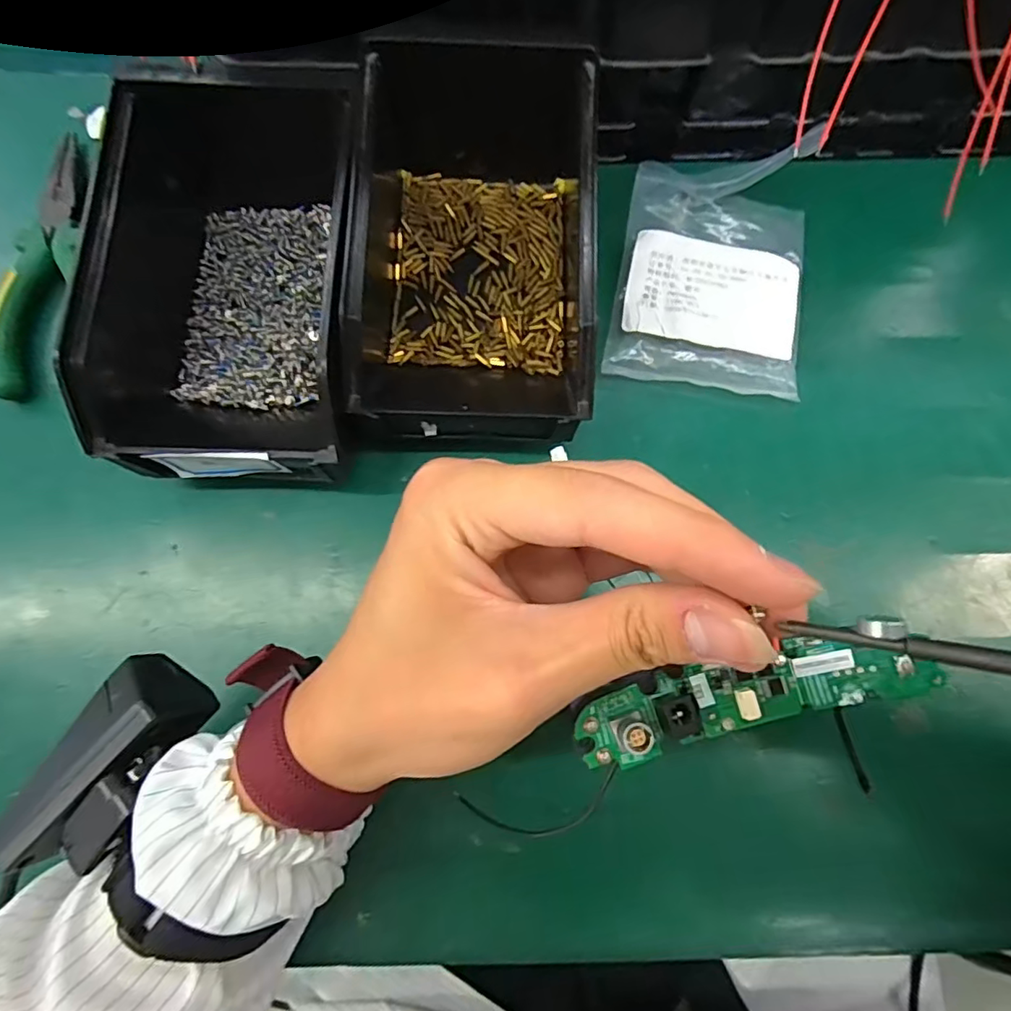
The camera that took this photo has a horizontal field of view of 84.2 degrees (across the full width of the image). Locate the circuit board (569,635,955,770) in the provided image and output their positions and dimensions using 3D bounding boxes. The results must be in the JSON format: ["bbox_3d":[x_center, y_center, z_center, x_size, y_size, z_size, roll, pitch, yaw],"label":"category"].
[{"bbox_3d":[0.078,0.060,0.177,0.110,0.011,0.023,-14,79,3],"label":"circuit board"}]

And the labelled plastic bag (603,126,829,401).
[{"bbox_3d":[0.111,-0.127,0.294,0.096,0.017,0.133,8,79,0],"label":"labelled plastic bag"}]

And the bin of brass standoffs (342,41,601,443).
[{"bbox_3d":[-0.015,-0.136,0.273,0.104,0.069,0.212,2,79,-1],"label":"bin of brass standoffs"}]

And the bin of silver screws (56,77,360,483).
[{"bbox_3d":[-0.124,-0.101,0.256,0.120,0.074,0.174,2,79,-1],"label":"bin of silver screws"}]

